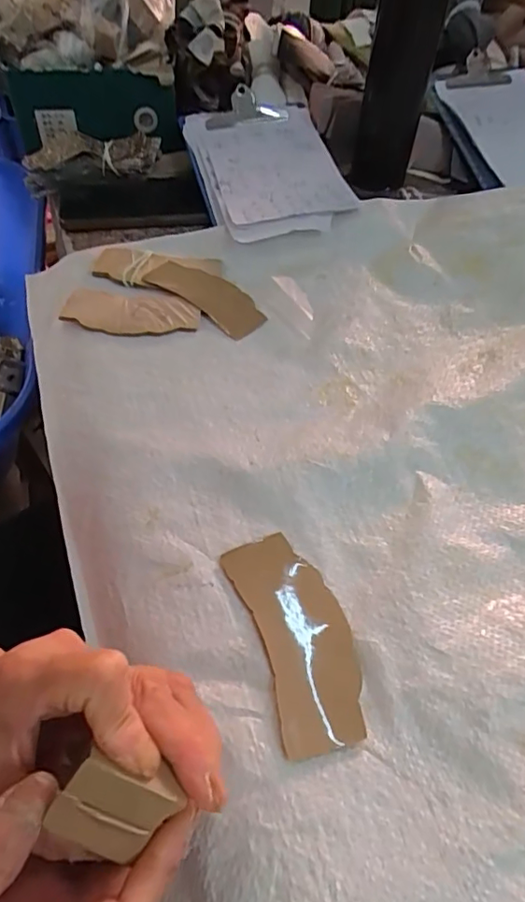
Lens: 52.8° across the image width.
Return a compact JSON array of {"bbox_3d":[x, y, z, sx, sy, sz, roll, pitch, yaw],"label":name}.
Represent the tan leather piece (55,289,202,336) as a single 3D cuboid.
[{"bbox_3d":[-0.109,-0.115,0.434,0.111,0.006,0.048,5,51,0],"label":"tan leather piece"}]

